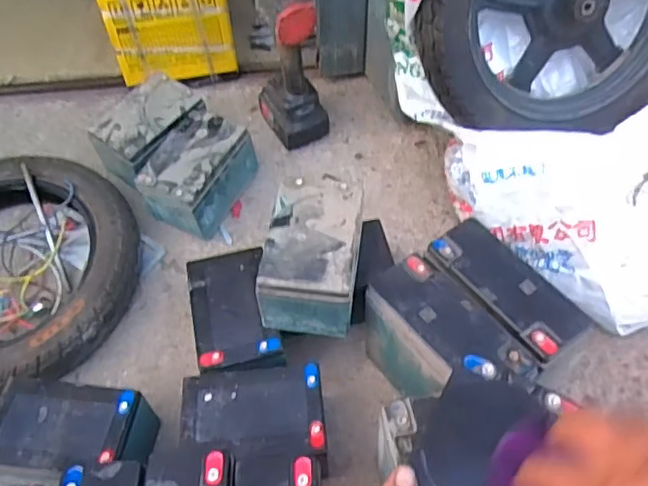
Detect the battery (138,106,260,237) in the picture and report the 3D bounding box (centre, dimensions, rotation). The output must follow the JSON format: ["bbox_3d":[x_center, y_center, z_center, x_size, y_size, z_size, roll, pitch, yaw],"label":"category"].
[{"bbox_3d":[-0.182,-0.103,0.838,0.104,0.095,0.156,23,55,21],"label":"battery"}]

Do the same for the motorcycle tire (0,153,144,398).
[{"bbox_3d":[-0.429,0.036,0.789,0.348,0.084,0.346,-1,50,2],"label":"motorcycle tire"}]

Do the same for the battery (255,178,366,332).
[{"bbox_3d":[-0.011,0.015,0.660,0.099,0.097,0.154,5,50,7],"label":"battery"}]

